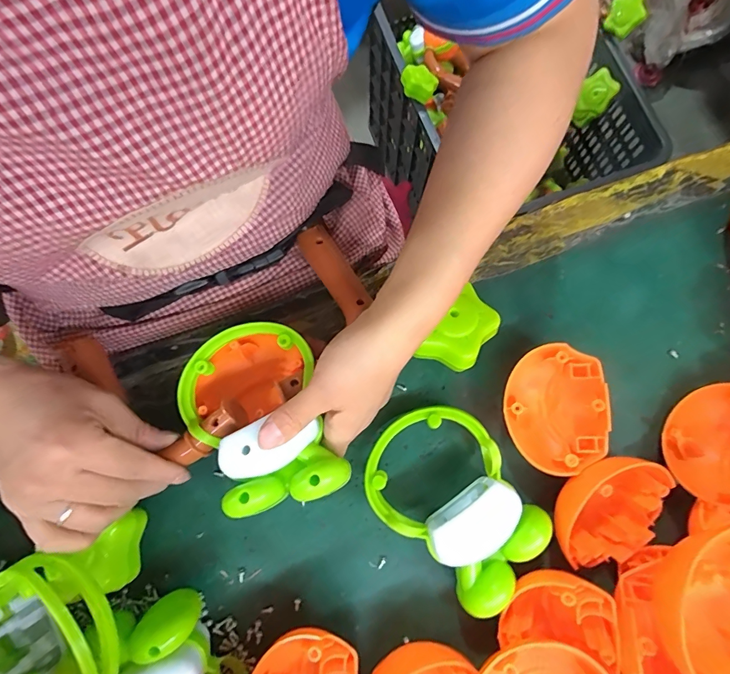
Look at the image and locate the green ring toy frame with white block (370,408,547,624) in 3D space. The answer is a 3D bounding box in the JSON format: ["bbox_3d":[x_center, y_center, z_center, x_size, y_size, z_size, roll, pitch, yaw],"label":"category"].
[{"bbox_3d":[0.067,0.110,0.285,0.130,0.047,0.104,44,82,8],"label":"green ring toy frame with white block"}]

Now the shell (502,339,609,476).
[{"bbox_3d":[0.143,0.057,0.304,0.071,0.045,0.094,1,78,1],"label":"shell"}]

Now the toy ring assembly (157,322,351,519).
[{"bbox_3d":[-0.077,0.051,0.278,0.096,0.062,0.130,-18,79,-3],"label":"toy ring assembly"}]

